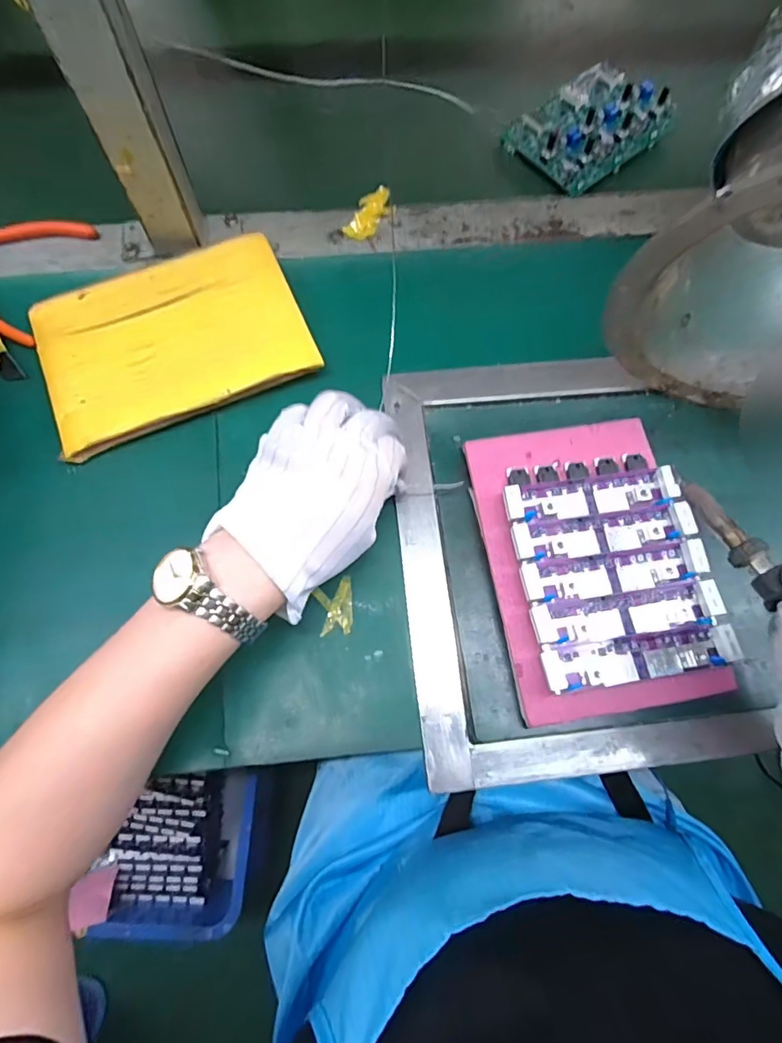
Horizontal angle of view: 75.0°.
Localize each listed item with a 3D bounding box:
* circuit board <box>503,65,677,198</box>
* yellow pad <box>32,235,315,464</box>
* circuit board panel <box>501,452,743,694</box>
[{"bbox_3d":[0.188,-0.374,0.480,0.142,0.018,0.099,-39,78,-12],"label":"circuit board"},{"bbox_3d":[-0.168,-0.142,0.395,0.195,0.009,0.139,-22,75,-8],"label":"yellow pad"},{"bbox_3d":[0.147,0.028,0.344,0.124,0.025,0.151,-8,74,-4],"label":"circuit board panel"}]

